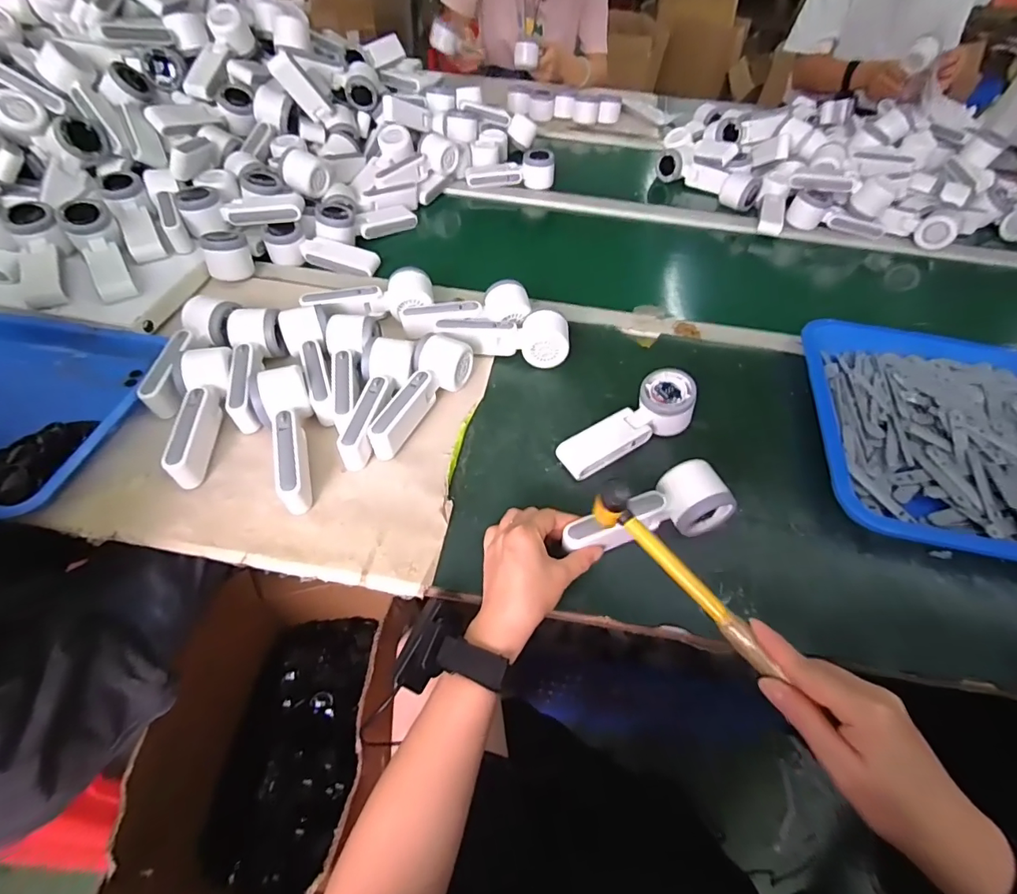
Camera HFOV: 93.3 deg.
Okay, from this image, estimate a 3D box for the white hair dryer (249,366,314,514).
[{"bbox_3d":[-0.219,-0.009,0.486,0.053,0.059,0.151,-17,54,-17],"label":"white hair dryer"}]

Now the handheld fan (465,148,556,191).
[{"bbox_3d":[0.004,-0.524,0.912,0.168,0.051,0.060,4,51,0],"label":"handheld fan"}]

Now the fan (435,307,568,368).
[{"bbox_3d":[-0.007,-0.137,0.607,0.165,0.050,0.053,7,51,2],"label":"fan"}]

